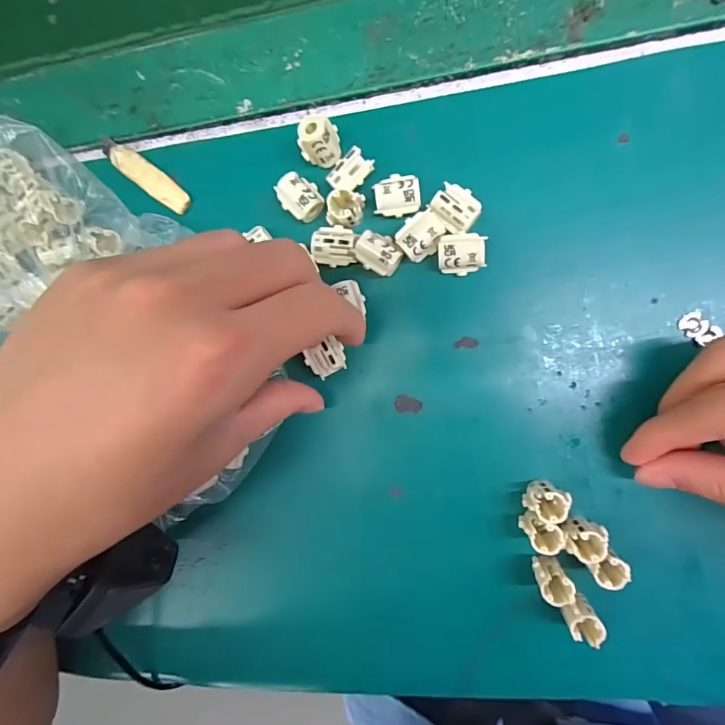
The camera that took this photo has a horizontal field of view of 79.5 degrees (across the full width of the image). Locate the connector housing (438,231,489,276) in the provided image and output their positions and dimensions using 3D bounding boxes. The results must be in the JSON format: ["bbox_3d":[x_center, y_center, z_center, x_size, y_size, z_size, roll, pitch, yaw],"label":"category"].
[{"bbox_3d":[0.048,-0.052,0.210,0.022,0.010,0.018,-3,91,10],"label":"connector housing"}]

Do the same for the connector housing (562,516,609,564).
[{"bbox_3d":[0.103,0.081,0.201,0.018,0.014,0.016,-36,86,9],"label":"connector housing"}]

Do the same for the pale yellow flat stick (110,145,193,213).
[{"bbox_3d":[-0.116,-0.100,0.238,0.053,0.004,0.013,40,97,7],"label":"pale yellow flat stick"}]

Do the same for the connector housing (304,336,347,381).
[{"bbox_3d":[-0.018,-0.002,0.222,0.019,0.010,0.016,-24,87,9],"label":"connector housing"}]

